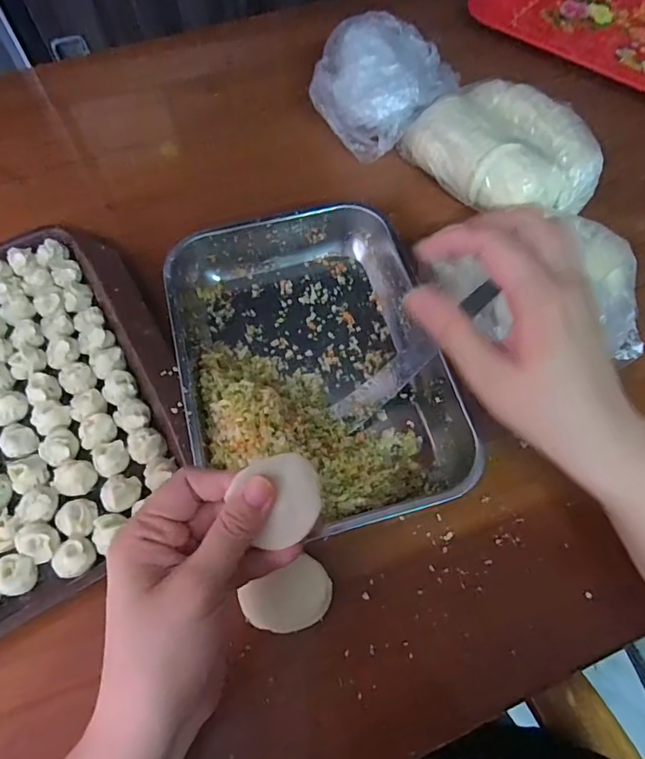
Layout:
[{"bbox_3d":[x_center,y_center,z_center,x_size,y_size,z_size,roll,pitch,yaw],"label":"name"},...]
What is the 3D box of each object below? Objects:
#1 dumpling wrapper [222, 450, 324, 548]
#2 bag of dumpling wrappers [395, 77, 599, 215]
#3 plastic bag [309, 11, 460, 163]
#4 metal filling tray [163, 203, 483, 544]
[{"bbox_3d":[-0.020,0.060,0.249,0.040,0.004,0.044,-27,91,-13],"label":"dumpling wrapper"},{"bbox_3d":[0.164,-0.207,0.449,0.107,0.063,0.158,-34,69,-17],"label":"bag of dumpling wrappers"},{"bbox_3d":[0.062,-0.293,0.478,0.118,0.075,0.113,-37,70,-18],"label":"plastic bag"},{"bbox_3d":[-0.005,-0.017,0.364,0.190,0.046,0.249,-13,65,-8],"label":"metal filling tray"}]

